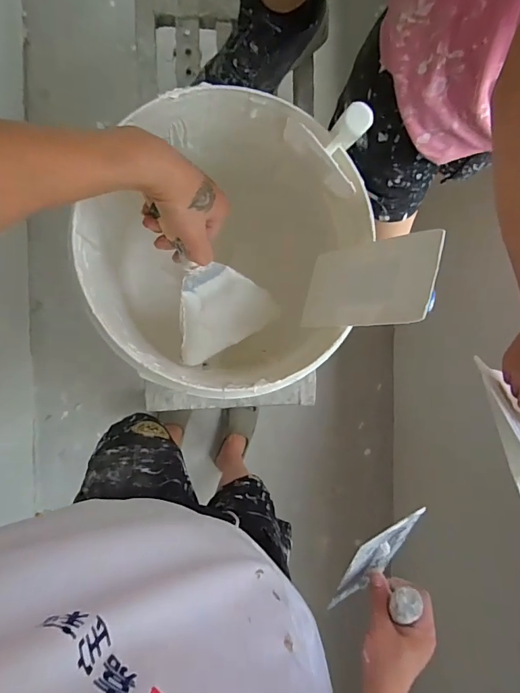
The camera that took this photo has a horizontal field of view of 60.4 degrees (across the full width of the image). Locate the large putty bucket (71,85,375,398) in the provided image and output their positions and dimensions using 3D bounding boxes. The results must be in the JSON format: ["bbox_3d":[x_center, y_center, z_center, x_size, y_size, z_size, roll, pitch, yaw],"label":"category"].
[{"bbox_3d":[-0.046,-0.104,0.557,0.278,0.273,0.286,0,92,-8],"label":"large putty bucket"}]

